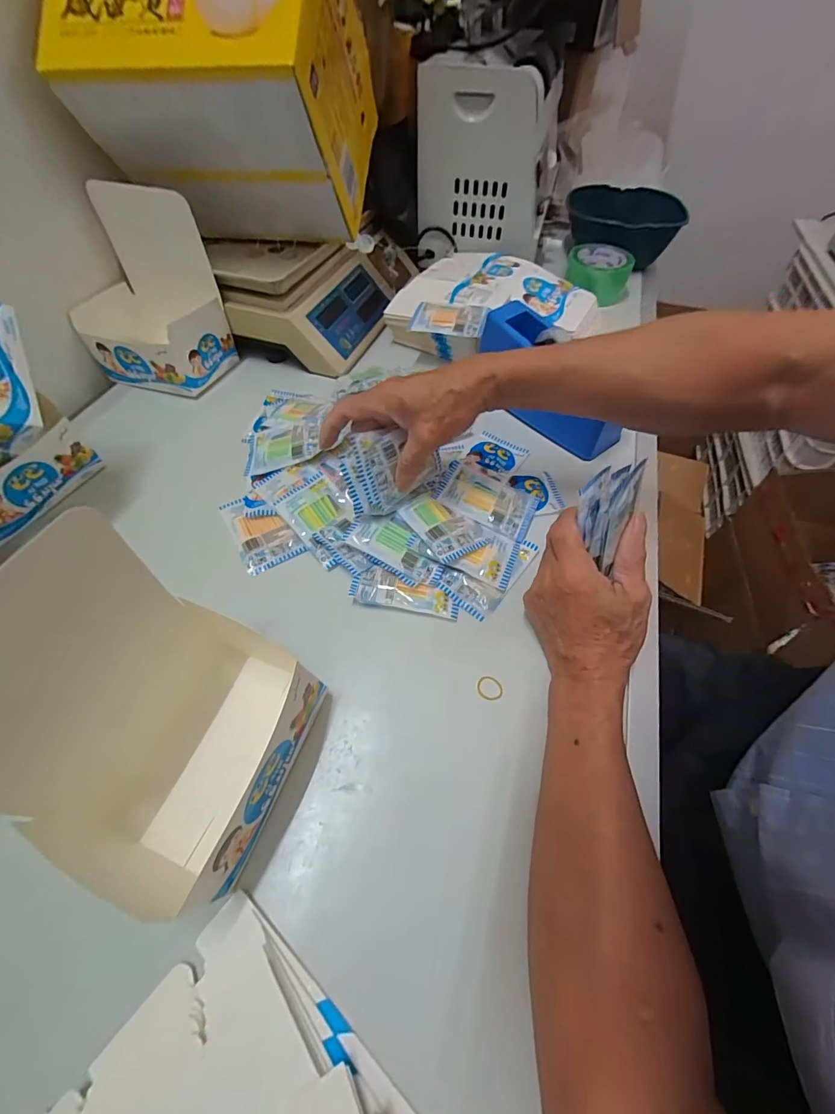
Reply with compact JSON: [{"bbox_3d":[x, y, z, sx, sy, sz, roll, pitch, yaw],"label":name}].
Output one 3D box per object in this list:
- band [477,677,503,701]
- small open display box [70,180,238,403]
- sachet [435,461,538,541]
[{"bbox_3d":[0.060,0.108,0.343,0.021,0.004,0.020,11,57,7],"label":"band"},{"bbox_3d":[-0.351,-0.328,0.525,0.168,0.177,0.128,17,57,10],"label":"small open display box"},{"bbox_3d":[0.072,-0.062,0.438,0.102,0.007,0.063,23,59,14],"label":"sachet"}]

